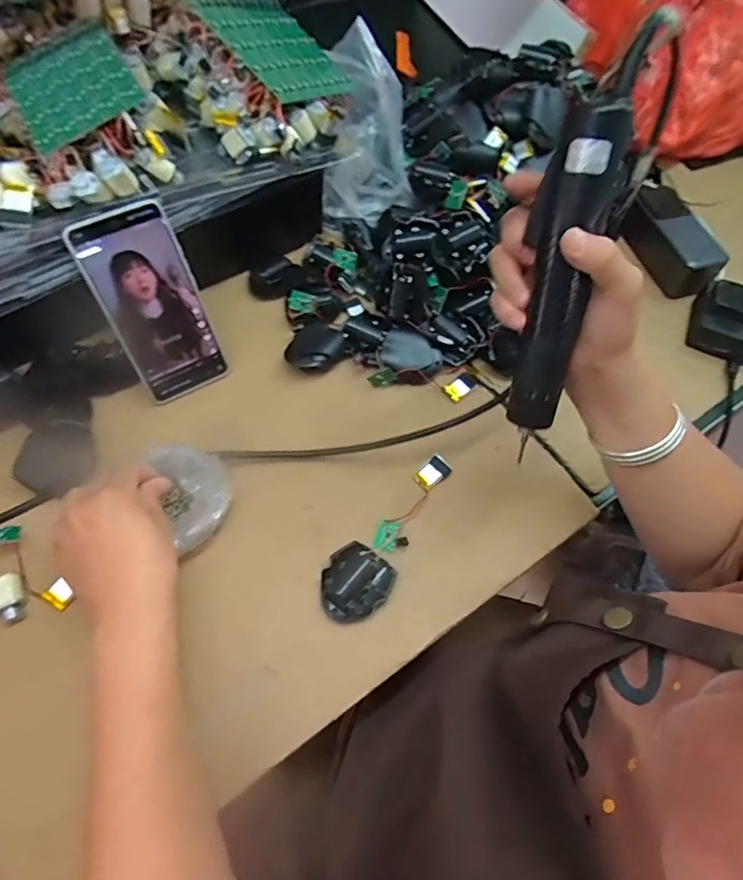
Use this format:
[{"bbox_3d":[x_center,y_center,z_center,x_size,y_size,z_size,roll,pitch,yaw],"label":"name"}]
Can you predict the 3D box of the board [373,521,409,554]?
[{"bbox_3d":[0.018,0.082,0.457,0.028,0.006,0.026,11,69,19],"label":"board"}]

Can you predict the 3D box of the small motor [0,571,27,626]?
[{"bbox_3d":[-0.273,0.119,0.407,0.019,0.012,0.037,-24,66,-16],"label":"small motor"}]

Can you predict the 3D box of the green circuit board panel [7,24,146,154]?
[{"bbox_3d":[-0.231,-0.276,0.418,0.089,0.007,0.121,-32,66,-2],"label":"green circuit board panel"}]

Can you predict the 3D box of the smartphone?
[{"bbox_3d":[-0.186,-0.114,0.471,0.079,0.165,0.006,-27,39,-14],"label":"smartphone"}]

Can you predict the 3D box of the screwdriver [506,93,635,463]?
[{"bbox_3d":[0.117,-0.096,0.341,0.040,0.202,0.031,5,25,-2],"label":"screwdriver"}]

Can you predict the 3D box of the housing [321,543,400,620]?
[{"bbox_3d":[-0.012,0.114,0.430,0.052,0.024,0.057,30,64,12],"label":"housing"}]

